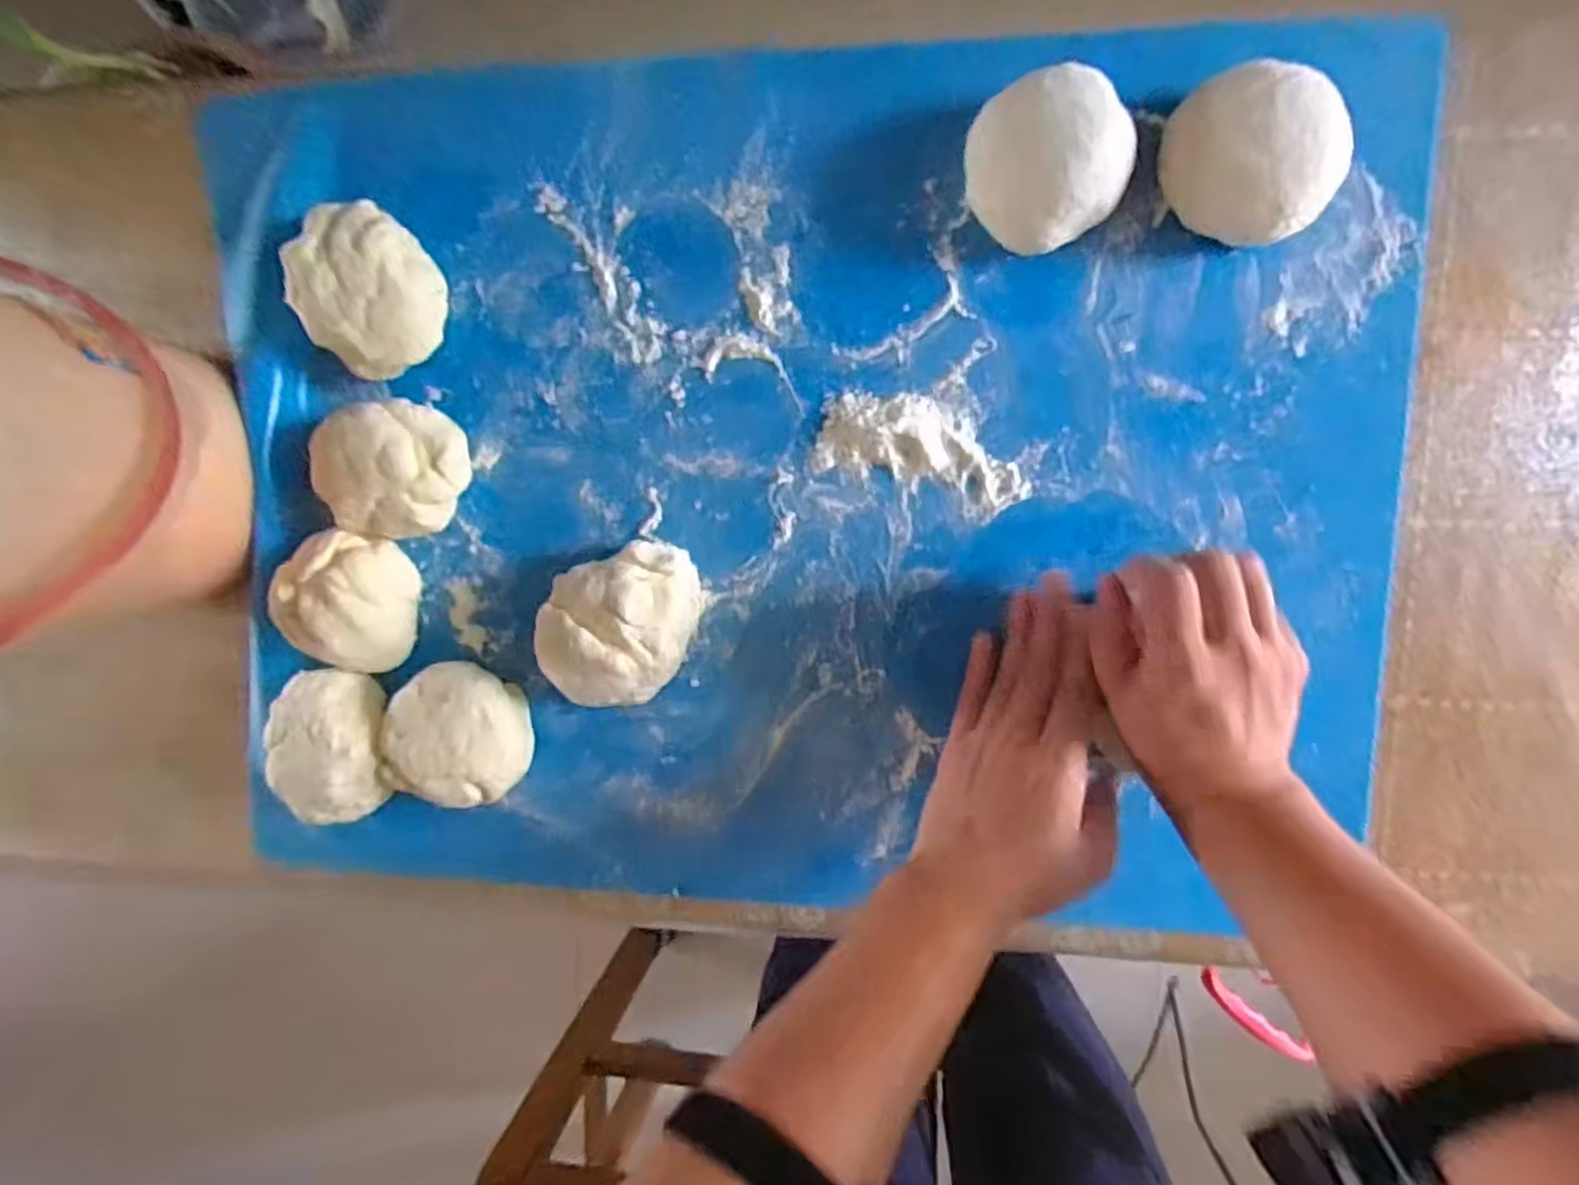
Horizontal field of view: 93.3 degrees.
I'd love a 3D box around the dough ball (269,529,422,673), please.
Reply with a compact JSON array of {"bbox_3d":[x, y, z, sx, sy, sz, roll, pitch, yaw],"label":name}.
[{"bbox_3d":[-0.270,0.005,0.451,0.071,0.051,0.080,4,98,6],"label":"dough ball"}]

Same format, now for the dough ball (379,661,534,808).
[{"bbox_3d":[-0.201,0.086,0.453,0.077,0.048,0.082,1,97,6],"label":"dough ball"}]

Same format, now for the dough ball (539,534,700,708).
[{"bbox_3d":[-0.097,0.021,0.434,0.095,0.051,0.081,-25,94,9],"label":"dough ball"}]

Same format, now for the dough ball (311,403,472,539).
[{"bbox_3d":[-0.234,-0.071,0.440,0.076,0.048,0.076,1,97,6],"label":"dough ball"}]

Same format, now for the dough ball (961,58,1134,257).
[{"bbox_3d":[0.130,-0.218,0.377,0.077,0.049,0.076,1,97,6],"label":"dough ball"}]

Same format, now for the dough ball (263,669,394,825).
[{"bbox_3d":[-0.278,0.096,0.461,0.071,0.044,0.089,4,98,6],"label":"dough ball"}]

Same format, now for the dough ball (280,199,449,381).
[{"bbox_3d":[-0.241,-0.173,0.429,0.077,0.044,0.081,1,97,6],"label":"dough ball"}]

